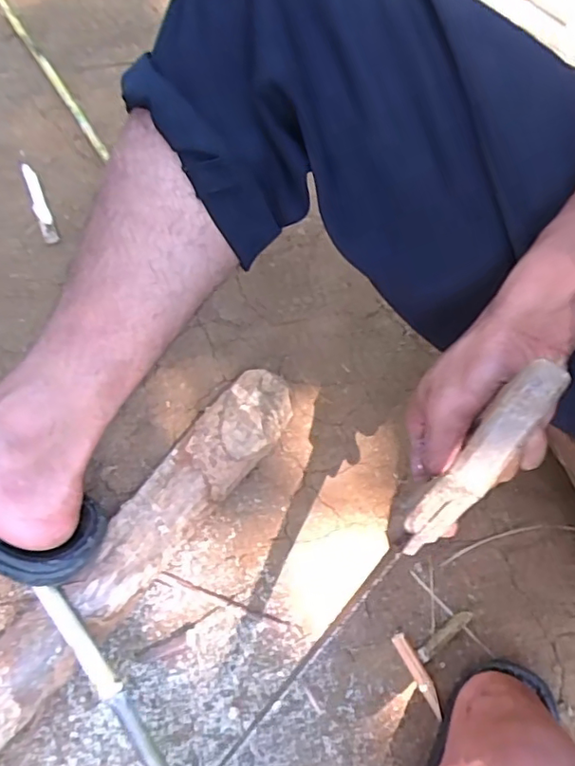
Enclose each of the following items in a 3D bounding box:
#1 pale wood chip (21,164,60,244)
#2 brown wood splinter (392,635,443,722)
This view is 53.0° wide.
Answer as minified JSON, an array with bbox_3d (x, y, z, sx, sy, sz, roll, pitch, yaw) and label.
[{"bbox_3d":[-0.301,-0.219,0.698,0.017,0.013,0.127,-22,67,-14],"label":"pale wood chip"},{"bbox_3d":[0.115,0.253,0.501,0.014,0.011,0.070,-25,67,-15],"label":"brown wood splinter"}]

